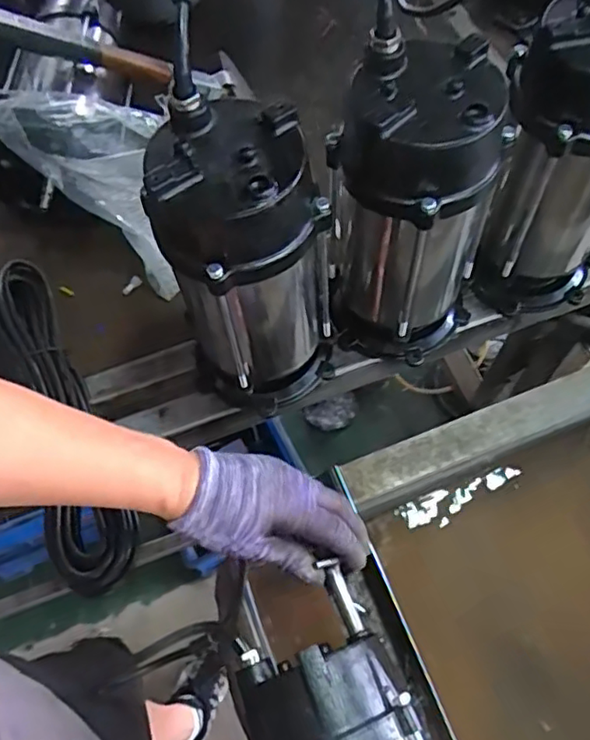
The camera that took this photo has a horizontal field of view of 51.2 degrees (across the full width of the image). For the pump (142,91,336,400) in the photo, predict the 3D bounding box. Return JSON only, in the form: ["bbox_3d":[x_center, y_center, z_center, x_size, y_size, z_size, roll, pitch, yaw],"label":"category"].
[{"bbox_3d":[-0.038,-0.075,0.532,0.119,0.299,0.112,-1,64,3],"label":"pump"}]

